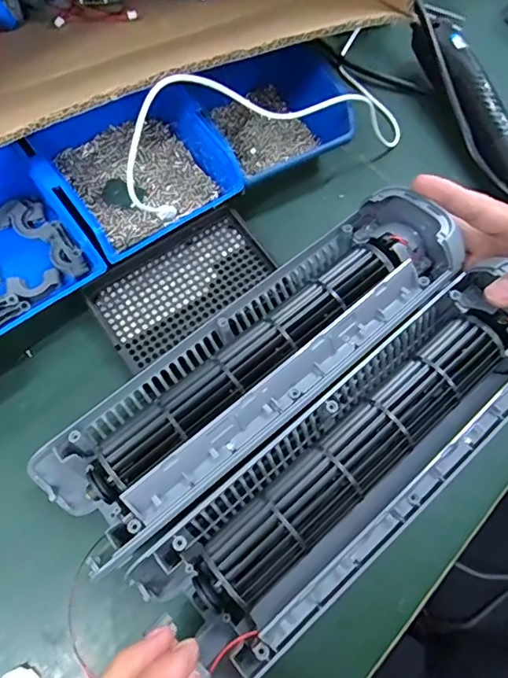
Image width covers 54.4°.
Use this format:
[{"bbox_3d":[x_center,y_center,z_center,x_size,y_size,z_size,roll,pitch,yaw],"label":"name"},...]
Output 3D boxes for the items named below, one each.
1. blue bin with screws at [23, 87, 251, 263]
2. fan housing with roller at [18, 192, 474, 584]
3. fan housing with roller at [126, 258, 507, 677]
[{"bbox_3d":[-0.091,-0.135,0.385,0.115,0.053,0.128,-31,73,-13],"label":"blue bin with screws"},{"bbox_3d":[0.004,0.012,0.321,0.301,0.059,0.083,-38,76,-13],"label":"fan housing with roller"},{"bbox_3d":[0.071,0.069,0.305,0.299,0.048,0.087,-39,76,-14],"label":"fan housing with roller"}]

